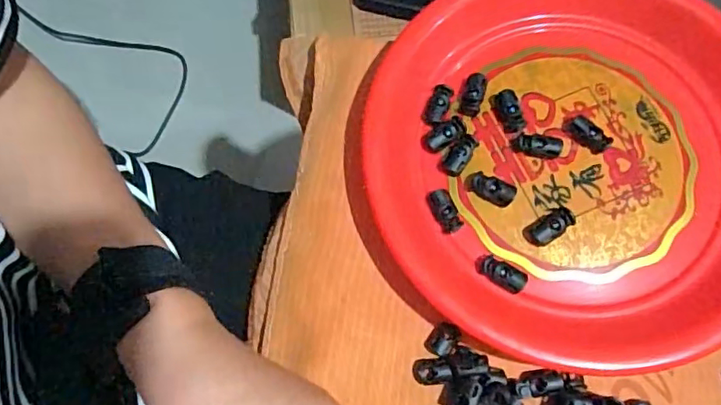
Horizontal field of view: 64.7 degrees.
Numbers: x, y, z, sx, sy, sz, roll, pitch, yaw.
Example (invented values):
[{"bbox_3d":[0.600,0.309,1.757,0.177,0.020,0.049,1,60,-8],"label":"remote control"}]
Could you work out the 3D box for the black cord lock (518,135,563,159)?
[{"bbox_3d":[0.114,-0.036,0.359,0.026,0.007,0.012,10,75,4],"label":"black cord lock"}]

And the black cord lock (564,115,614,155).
[{"bbox_3d":[0.144,-0.043,0.362,0.029,0.014,0.012,43,80,12],"label":"black cord lock"}]

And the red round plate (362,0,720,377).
[{"bbox_3d":[0.136,-0.029,0.358,0.253,0.031,0.250,0,75,1],"label":"red round plate"}]

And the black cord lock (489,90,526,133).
[{"bbox_3d":[0.096,-0.059,0.369,0.015,0.012,0.029,-18,75,-3],"label":"black cord lock"}]

